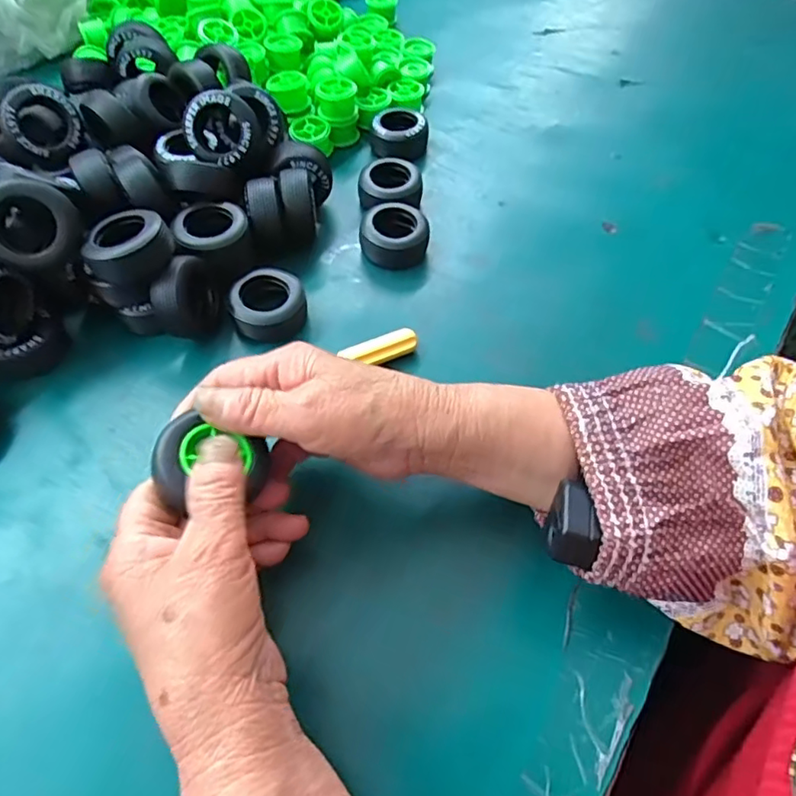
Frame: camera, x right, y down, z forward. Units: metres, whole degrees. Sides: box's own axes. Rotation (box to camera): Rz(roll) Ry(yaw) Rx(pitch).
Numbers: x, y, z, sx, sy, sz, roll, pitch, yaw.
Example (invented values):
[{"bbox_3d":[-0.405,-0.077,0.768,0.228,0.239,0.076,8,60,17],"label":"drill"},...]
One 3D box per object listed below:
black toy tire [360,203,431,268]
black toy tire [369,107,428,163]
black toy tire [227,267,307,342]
[{"bbox_3d":[-0.003,-0.117,0.420,0.048,0.030,0.039,-1,55,-1],"label":"black toy tire"},{"bbox_3d":[0.001,-0.221,0.485,0.047,0.024,0.043,3,55,2],"label":"black toy tire"},{"bbox_3d":[-0.084,-0.059,0.378,0.047,0.027,0.044,0,55,0],"label":"black toy tire"}]

